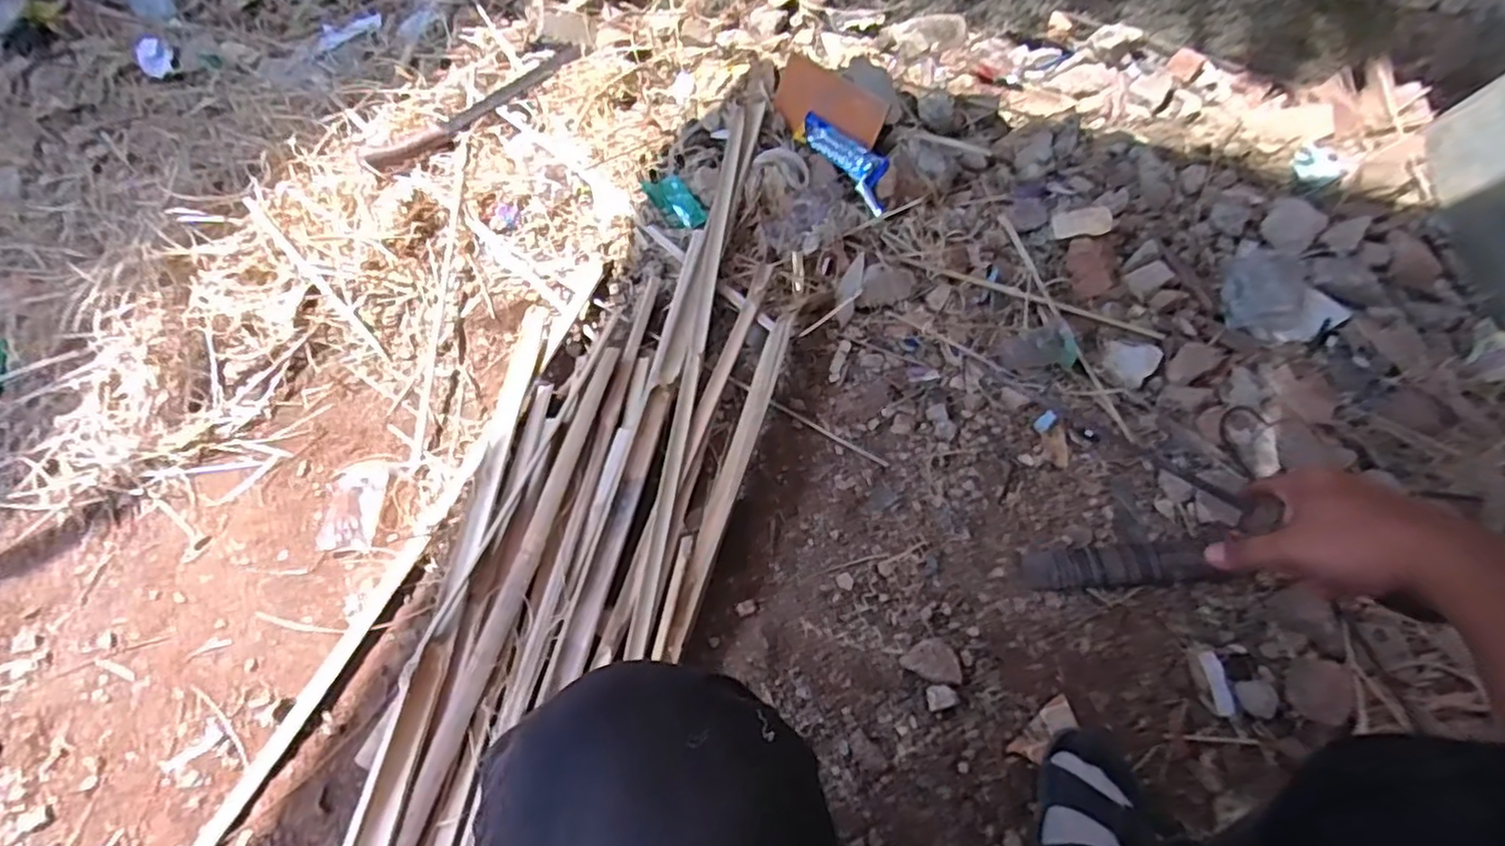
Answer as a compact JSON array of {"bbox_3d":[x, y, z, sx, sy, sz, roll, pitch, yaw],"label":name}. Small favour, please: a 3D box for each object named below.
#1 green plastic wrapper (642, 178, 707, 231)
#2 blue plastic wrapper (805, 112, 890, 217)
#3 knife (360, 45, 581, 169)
[{"bbox_3d":[-0.112,-0.327,1.035,0.054,0.021,0.109,-33,67,-16],"label":"green plastic wrapper"},{"bbox_3d":[0.142,-0.399,1.043,0.049,0.048,0.207,-31,63,-16],"label":"blue plastic wrapper"},{"bbox_3d":[-0.436,-0.508,1.103,0.383,0.021,0.062,-40,70,-19],"label":"knife"}]

